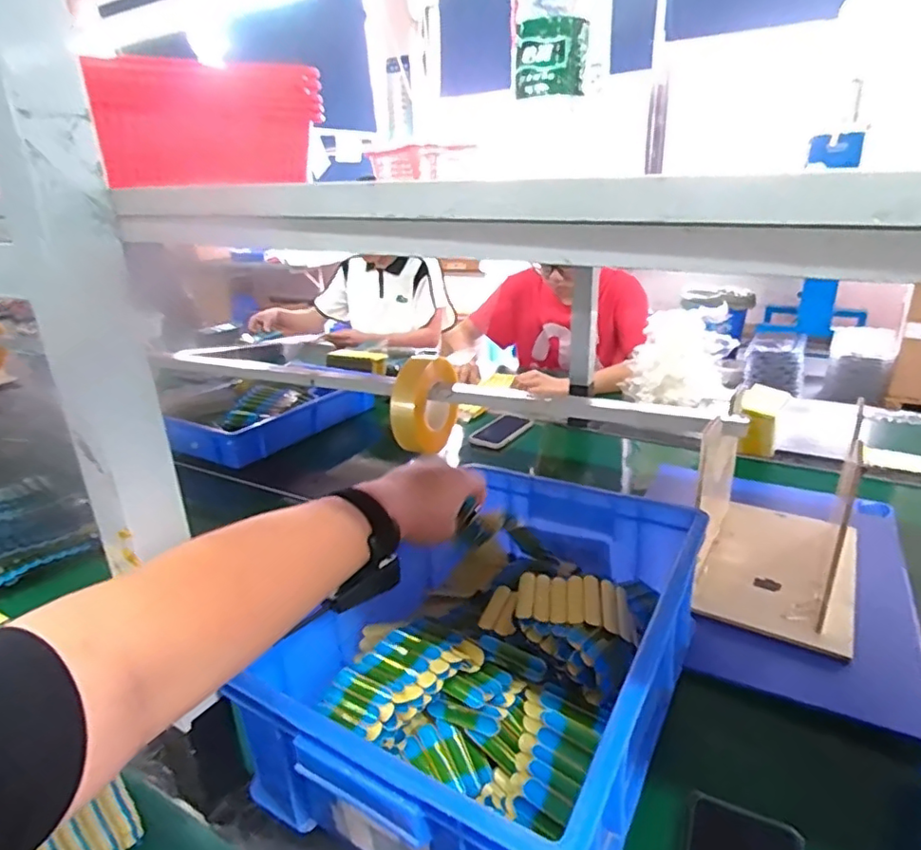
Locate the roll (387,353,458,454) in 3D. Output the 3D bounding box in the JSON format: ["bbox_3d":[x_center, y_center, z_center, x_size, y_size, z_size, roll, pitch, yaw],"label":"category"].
[{"bbox_3d":[-0.056,-0.028,0.893,0.067,0.144,0.135,5,23,17],"label":"roll"}]

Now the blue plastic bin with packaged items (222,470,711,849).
[{"bbox_3d":[0.038,0.202,0.541,0.279,0.142,0.393,11,26,29],"label":"blue plastic bin with packaged items"}]

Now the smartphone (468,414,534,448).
[{"bbox_3d":[0.084,0.010,1.201,0.079,0.015,0.136,15,28,36],"label":"smartphone"}]

